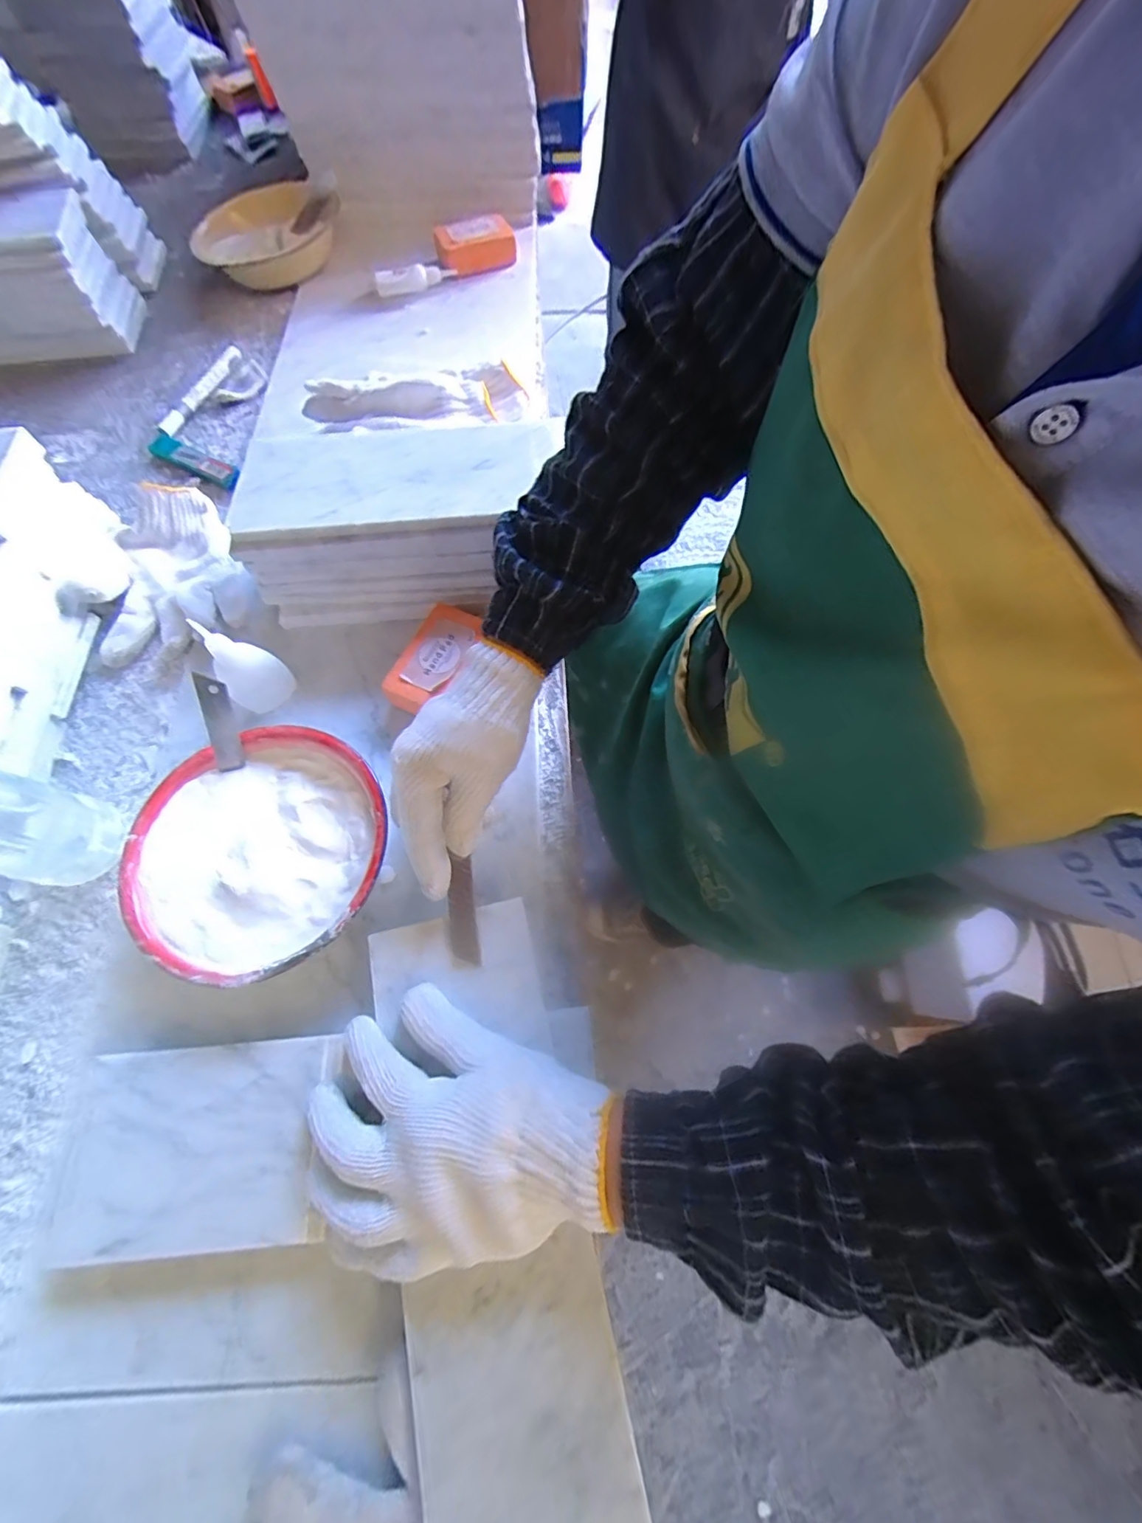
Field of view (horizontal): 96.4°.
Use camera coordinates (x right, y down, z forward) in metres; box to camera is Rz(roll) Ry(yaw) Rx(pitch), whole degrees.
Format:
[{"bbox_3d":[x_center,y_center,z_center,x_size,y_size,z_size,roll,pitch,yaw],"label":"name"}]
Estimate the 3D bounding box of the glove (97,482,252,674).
[{"bbox_3d":[-0.368,-0.172,0.458,0.127,0.032,0.169,-21,72,-7],"label":"glove"}]

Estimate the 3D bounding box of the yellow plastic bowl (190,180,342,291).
[{"bbox_3d":[-0.386,-0.661,0.657,0.163,0.062,0.165,0,70,0],"label":"yellow plastic bowl"}]

